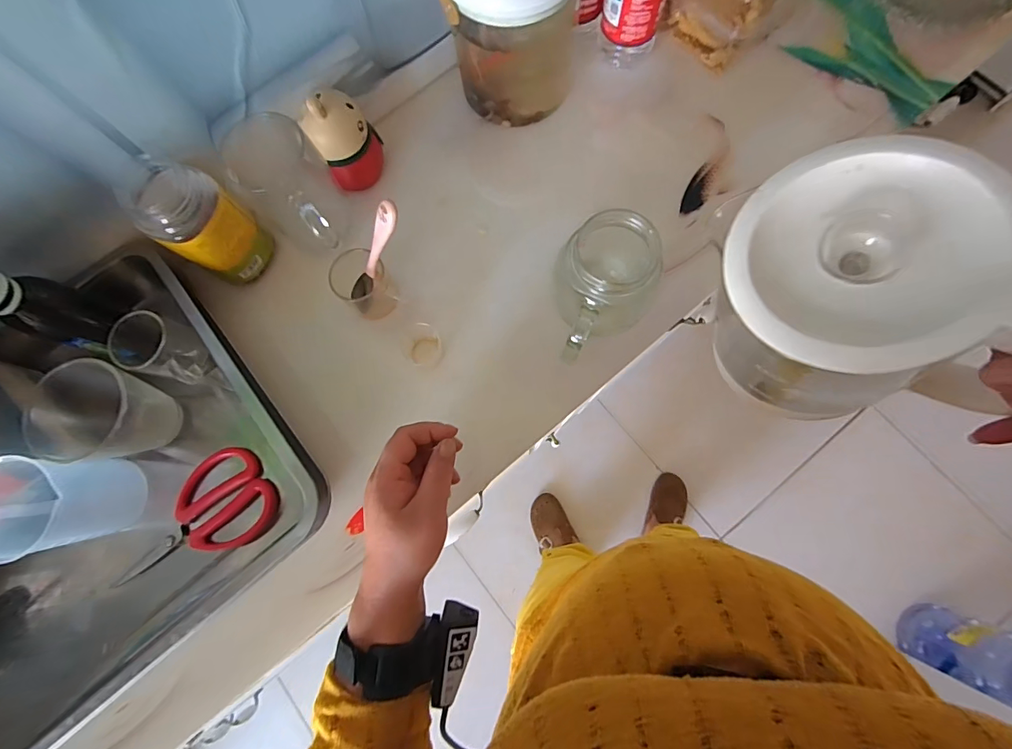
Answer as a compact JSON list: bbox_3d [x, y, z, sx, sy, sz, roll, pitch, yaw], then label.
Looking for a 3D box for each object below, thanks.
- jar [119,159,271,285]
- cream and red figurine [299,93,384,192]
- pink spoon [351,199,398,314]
[{"bbox_3d":[-0.294,-0.144,0.427,0.075,0.113,0.072,29,81,7],"label":"jar"},{"bbox_3d":[-0.163,-0.239,0.446,0.068,0.088,0.060,-25,79,-4],"label":"cream and red figurine"},{"bbox_3d":[-0.128,-0.109,0.415,0.029,0.134,0.014,49,47,10],"label":"pink spoon"}]

